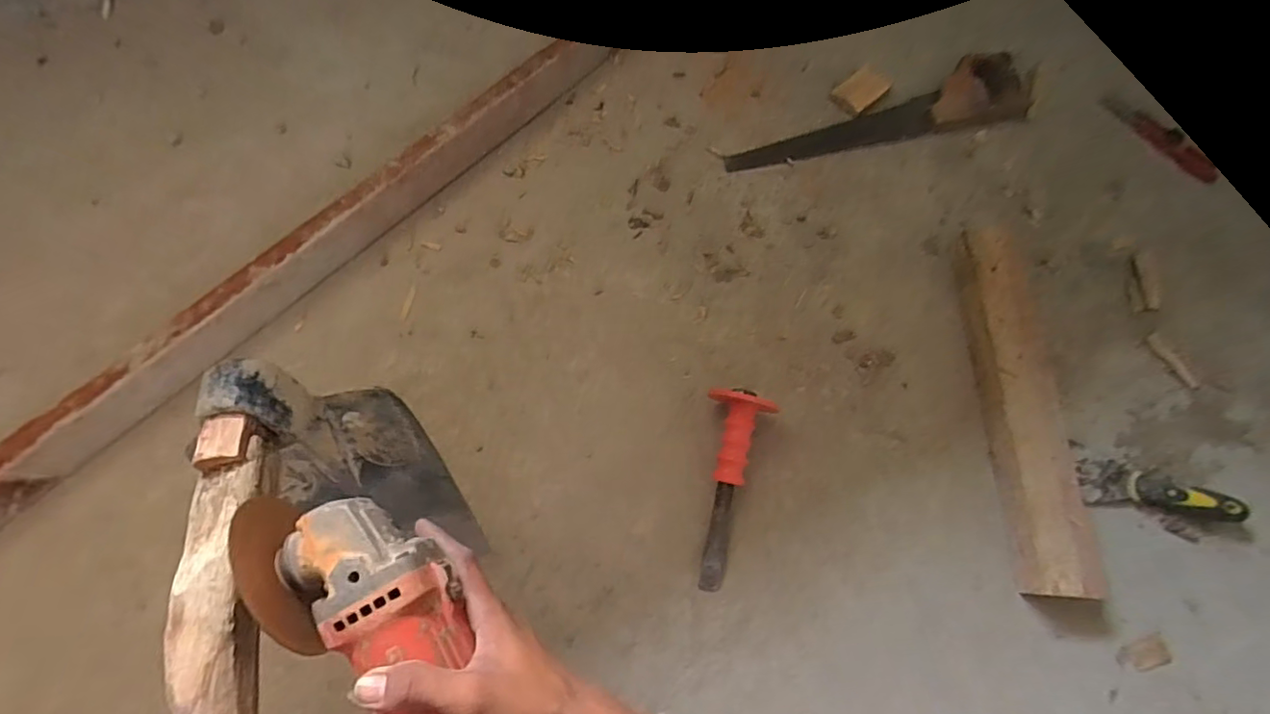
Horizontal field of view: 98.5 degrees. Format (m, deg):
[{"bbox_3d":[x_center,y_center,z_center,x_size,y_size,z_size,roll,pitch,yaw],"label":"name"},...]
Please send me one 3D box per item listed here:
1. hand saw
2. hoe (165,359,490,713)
[{"bbox_3d":[0.332,-0.312,0.733,0.422,0.046,0.108,-19,72,-8],"label":"hand saw"},{"bbox_3d":[-0.185,0.283,0.285,0.127,0.193,0.575,-9,54,-4],"label":"hoe"}]

